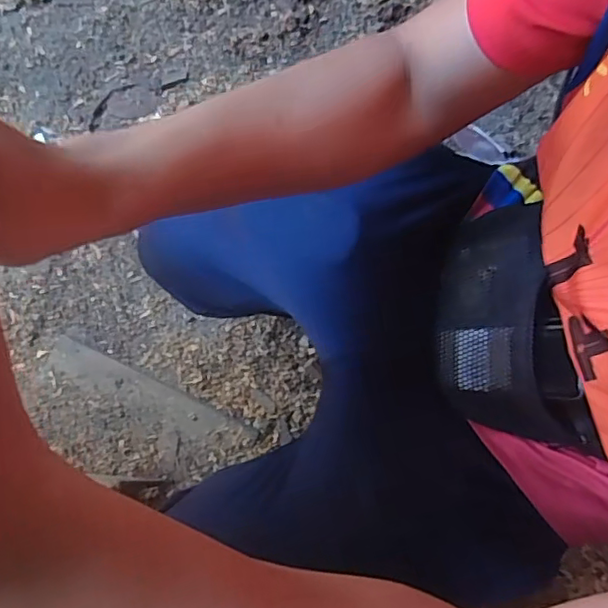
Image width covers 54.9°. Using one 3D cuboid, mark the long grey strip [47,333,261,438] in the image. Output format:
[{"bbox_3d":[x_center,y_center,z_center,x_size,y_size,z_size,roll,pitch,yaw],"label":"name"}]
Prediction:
[{"bbox_3d":[-0.212,0.127,0.806,0.291,0.023,0.046,24,77,6],"label":"long grey strip"}]

